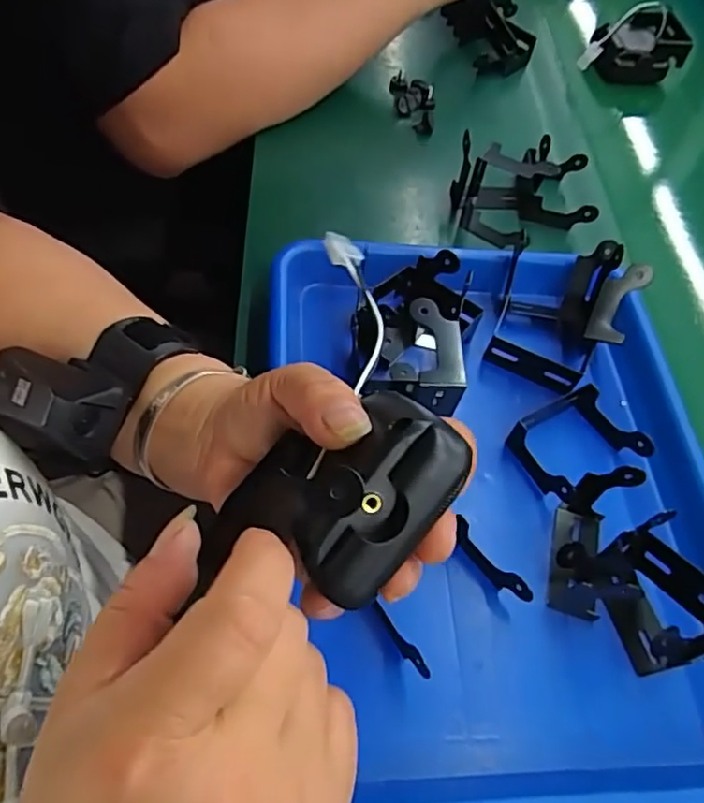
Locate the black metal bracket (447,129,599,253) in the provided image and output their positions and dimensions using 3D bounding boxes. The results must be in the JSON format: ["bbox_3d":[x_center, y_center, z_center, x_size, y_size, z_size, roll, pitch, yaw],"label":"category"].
[{"bbox_3d":[0.142,-0.169,0.490,0.120,0.068,0.069,-10,60,-14],"label":"black metal bracket"}]

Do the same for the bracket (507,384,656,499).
[{"bbox_3d":[0.129,0.023,0.377,0.068,0.023,0.055,-22,64,-21],"label":"bracket"}]

